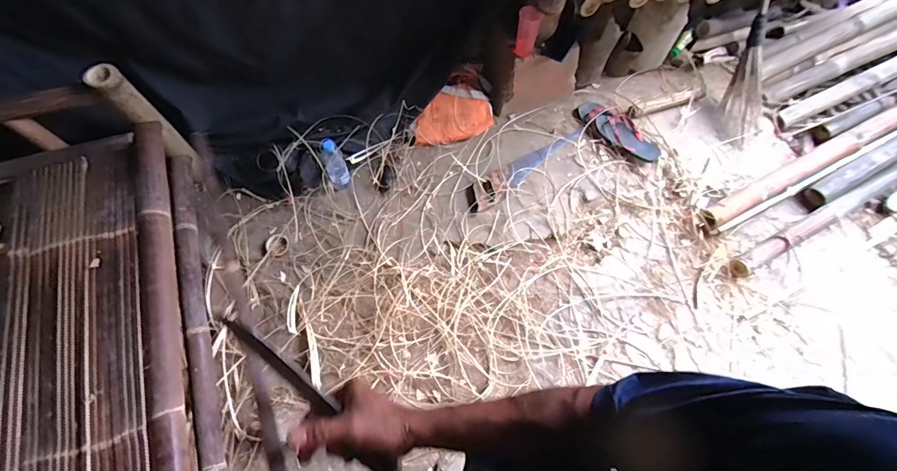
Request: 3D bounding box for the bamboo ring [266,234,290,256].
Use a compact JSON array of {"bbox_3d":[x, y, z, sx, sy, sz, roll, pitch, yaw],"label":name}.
[{"bbox_3d":[-0.573,0.032,1.468,0.082,0.009,0.077,1,70,-2],"label":"bamboo ring"}]

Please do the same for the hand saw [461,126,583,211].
[{"bbox_3d":[0.278,-0.259,1.587,0.525,0.022,0.101,-36,76,-14],"label":"hand saw"}]

